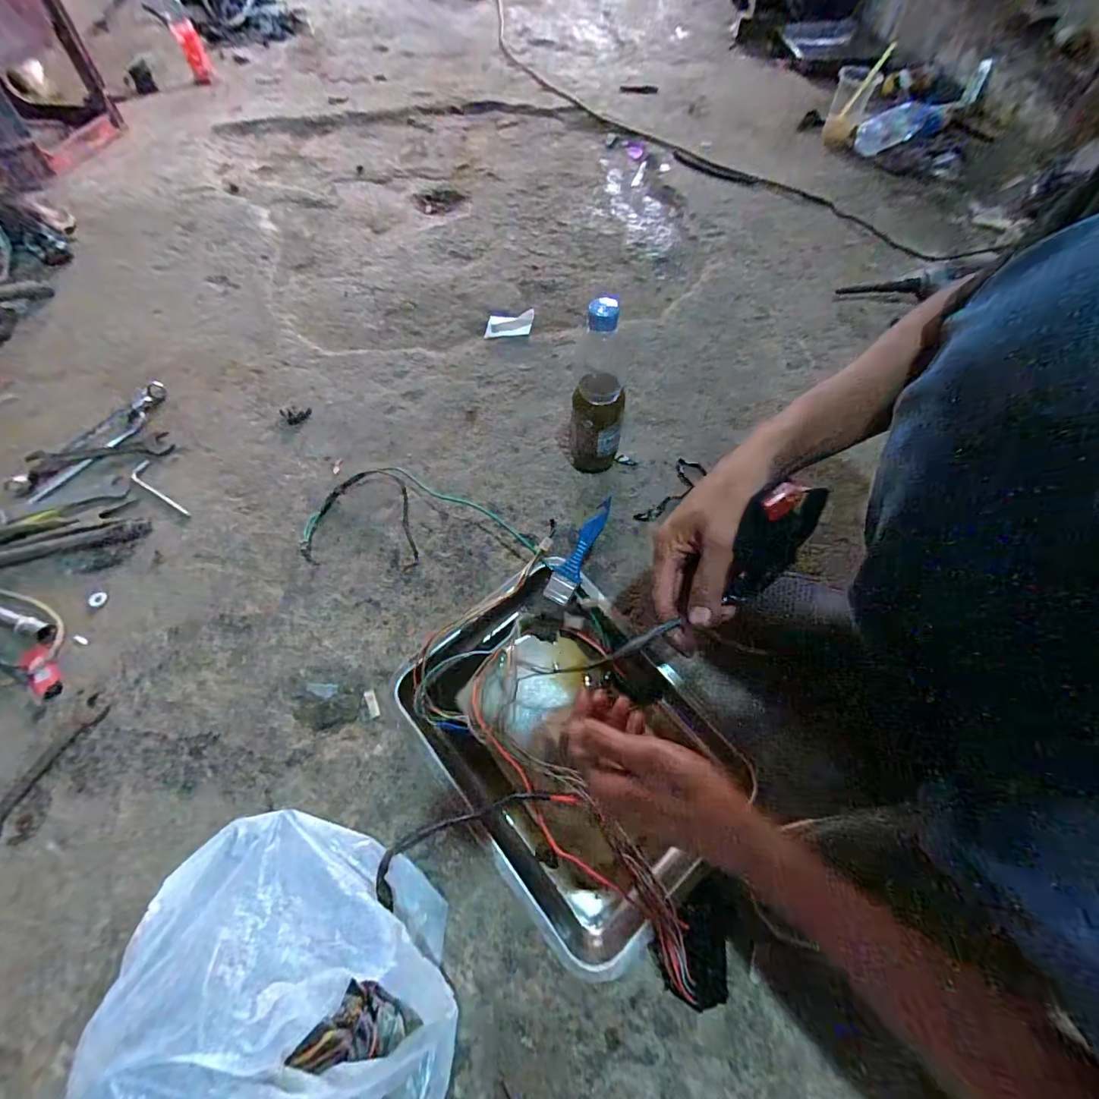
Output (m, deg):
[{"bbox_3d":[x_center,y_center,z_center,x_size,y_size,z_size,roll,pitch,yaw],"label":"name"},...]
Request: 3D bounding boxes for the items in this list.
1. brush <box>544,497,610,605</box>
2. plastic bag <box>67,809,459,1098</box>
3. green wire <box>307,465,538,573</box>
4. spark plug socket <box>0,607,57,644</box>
[{"bbox_3d":[0.037,0.003,0.551,0.033,0.015,0.134,31,105,14],"label":"brush"},{"bbox_3d":[-0.224,0.371,0.384,0.255,0.133,0.266,-8,67,-4],"label":"plastic bag"},{"bbox_3d":[-0.173,-0.044,0.638,0.301,0.026,0.139,3,67,0],"label":"green wire"},{"bbox_3d":[-0.624,0.087,0.553,0.085,0.017,0.022,18,67,7],"label":"spark plug socket"}]

